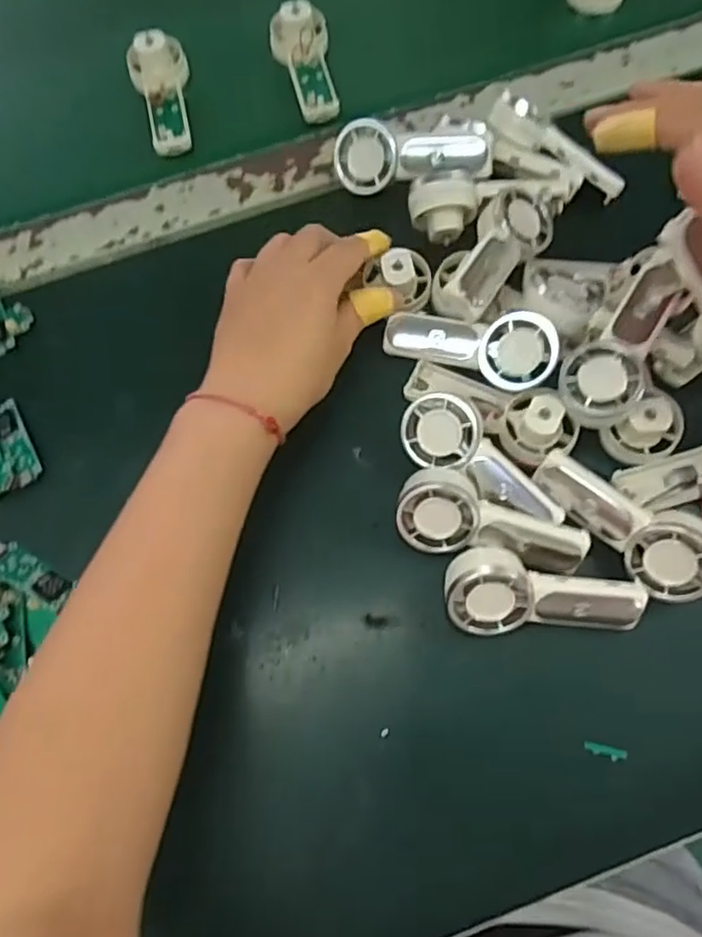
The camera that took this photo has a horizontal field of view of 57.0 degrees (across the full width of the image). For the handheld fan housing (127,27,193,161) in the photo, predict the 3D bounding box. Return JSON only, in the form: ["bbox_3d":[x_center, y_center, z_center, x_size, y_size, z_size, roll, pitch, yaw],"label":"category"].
[{"bbox_3d":[-0.123,-0.248,0.425,0.038,0.024,0.082,-15,72,-3],"label":"handheld fan housing"}]

